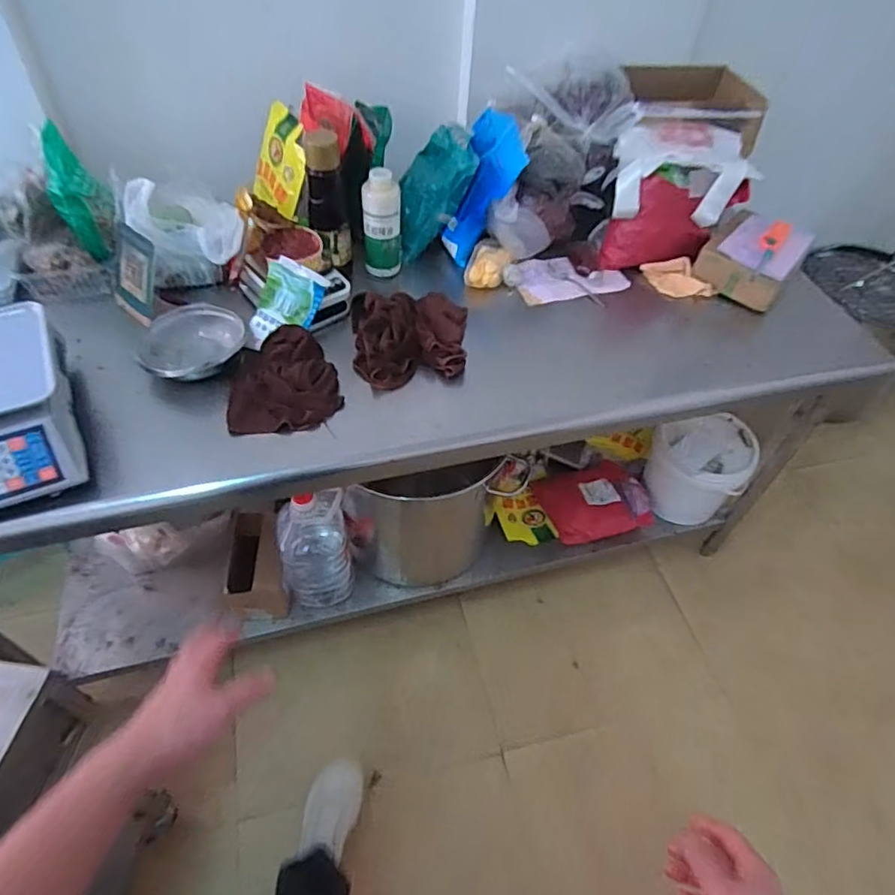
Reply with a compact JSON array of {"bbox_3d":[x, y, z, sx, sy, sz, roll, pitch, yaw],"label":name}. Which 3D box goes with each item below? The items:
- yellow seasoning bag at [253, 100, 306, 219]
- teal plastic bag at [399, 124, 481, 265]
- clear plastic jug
[{"bbox_3d":[-0.311,-0.531,1.093,0.110,0.169,0.026,33,35,12],"label":"yellow seasoning bag"},{"bbox_3d":[-0.032,-0.501,1.167,0.130,0.273,0.084,39,25,25],"label":"teal plastic bag"},{"bbox_3d":[-0.296,0.210,1.311,0.145,0.354,0.153,-4,51,-7],"label":"clear plastic jug"}]

